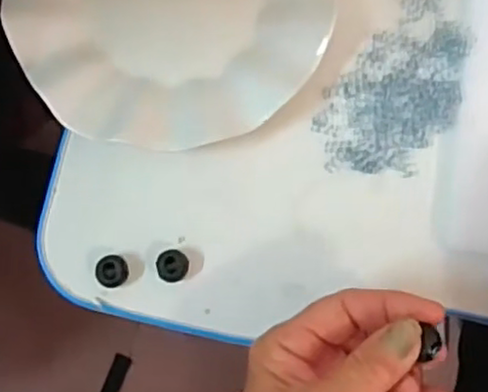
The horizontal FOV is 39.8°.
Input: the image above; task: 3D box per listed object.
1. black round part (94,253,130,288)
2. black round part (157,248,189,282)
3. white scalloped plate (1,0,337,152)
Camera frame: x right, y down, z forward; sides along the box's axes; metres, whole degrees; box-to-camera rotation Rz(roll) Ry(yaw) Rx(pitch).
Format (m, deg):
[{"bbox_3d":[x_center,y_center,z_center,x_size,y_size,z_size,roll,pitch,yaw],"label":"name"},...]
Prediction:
[{"bbox_3d":[-0.073,0.041,0.371,0.016,0.013,0.018,6,81,1],"label":"black round part"},{"bbox_3d":[-0.039,0.038,0.372,0.017,0.012,0.018,0,81,0],"label":"black round part"},{"bbox_3d":[-0.035,-0.112,0.385,0.163,0.023,0.181,28,82,4],"label":"white scalloped plate"}]

